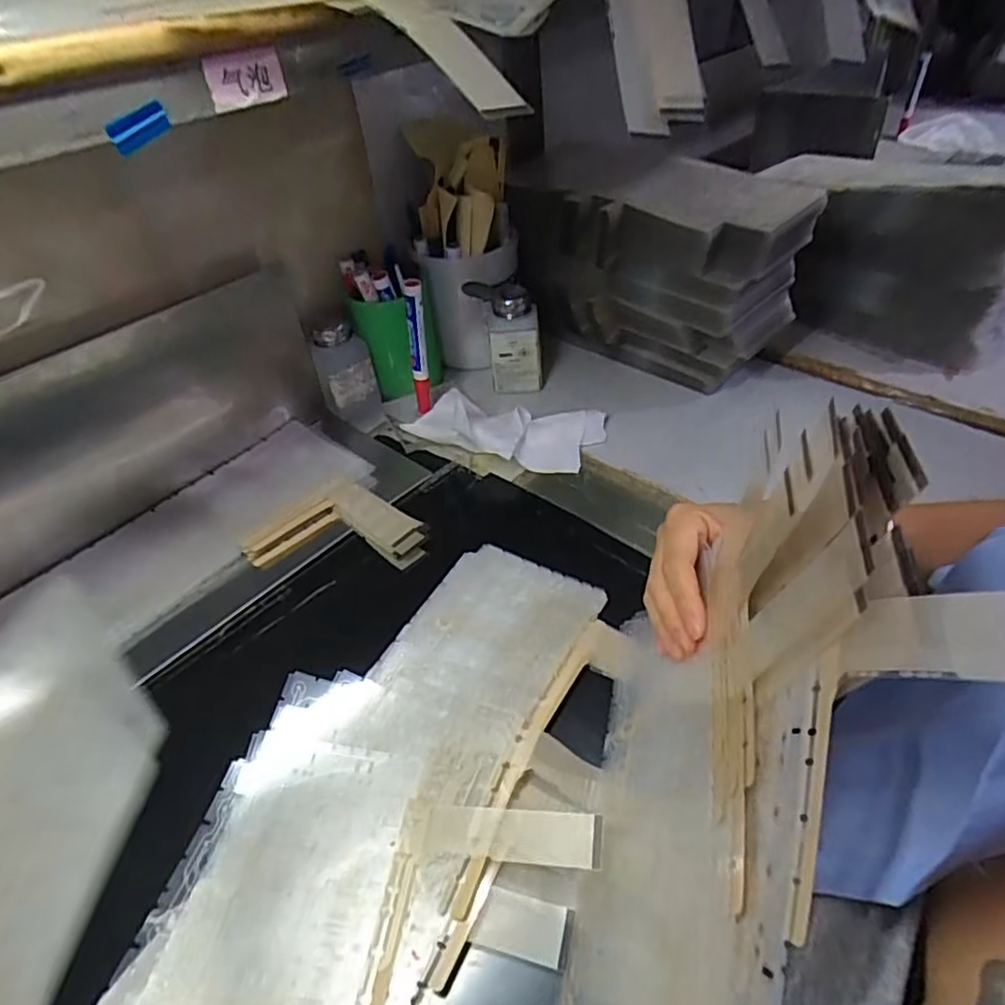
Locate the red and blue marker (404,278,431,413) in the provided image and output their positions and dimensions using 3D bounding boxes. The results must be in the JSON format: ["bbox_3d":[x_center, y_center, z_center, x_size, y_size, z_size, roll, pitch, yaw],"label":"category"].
[{"bbox_3d":[-0.081,-0.146,0.616,0.021,0.145,0.019,-13,43,-9],"label":"red and blue marker"}]

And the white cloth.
[{"bbox_3d":[0.000,-0.071,0.611,0.200,0.043,0.085,1,42,6],"label":"white cloth"}]

